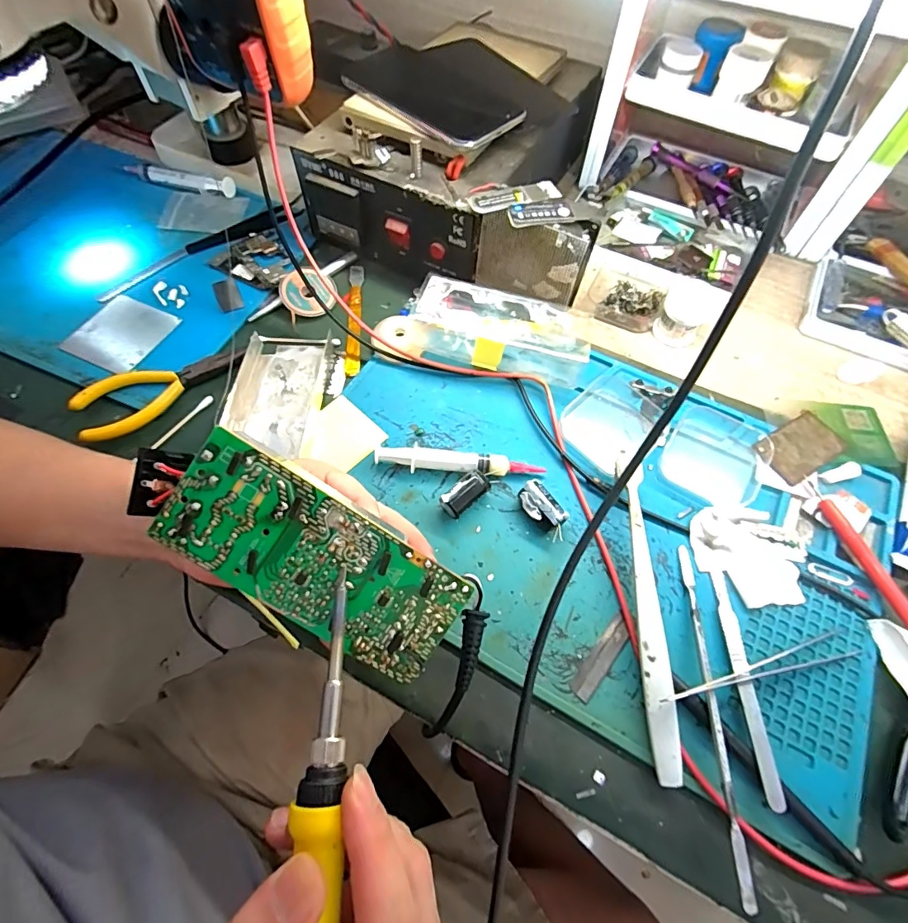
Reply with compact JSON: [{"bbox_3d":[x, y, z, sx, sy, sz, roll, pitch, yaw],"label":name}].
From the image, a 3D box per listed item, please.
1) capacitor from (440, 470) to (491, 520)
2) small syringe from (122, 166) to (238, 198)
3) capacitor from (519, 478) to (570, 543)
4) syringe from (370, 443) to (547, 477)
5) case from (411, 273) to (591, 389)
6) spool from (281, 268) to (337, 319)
[{"bbox_3d":[0.008,0.022,0.306,0.034,0.018,0.015,-40,70,-17],"label":"capacitor"},{"bbox_3d":[-0.271,-0.276,0.457,0.121,0.014,0.015,13,65,7],"label":"small syringe"},{"bbox_3d":[0.058,0.032,0.302,0.018,0.018,0.037,-33,68,-15],"label":"capacitor"},{"bbox_3d":[0.003,0.001,0.321,0.112,0.015,0.016,6,64,3],"label":"syringe"},{"bbox_3d":[0.038,-0.100,0.357,0.129,0.039,0.058,11,64,6],"label":"case"},{"bbox_3d":[-0.123,-0.142,0.392,0.045,0.005,0.042,1,78,-6],"label":"spool"}]

